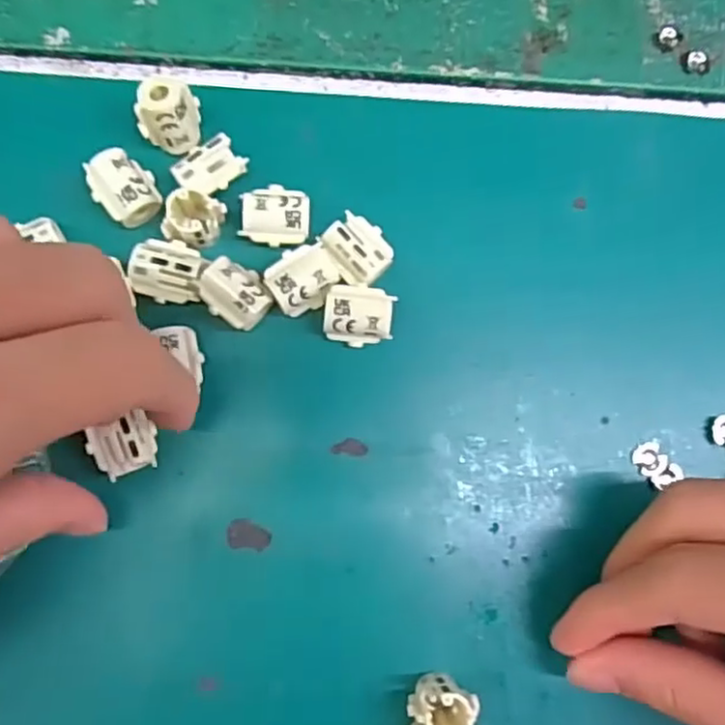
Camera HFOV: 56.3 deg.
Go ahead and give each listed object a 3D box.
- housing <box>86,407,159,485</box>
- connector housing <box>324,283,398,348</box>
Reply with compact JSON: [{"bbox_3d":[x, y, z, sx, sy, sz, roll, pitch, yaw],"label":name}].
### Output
[{"bbox_3d":[-0.073,0.026,0.209,0.019,0.010,0.016,-16,84,-7],"label":"housing"},{"bbox_3d":[-0.001,-0.015,0.221,0.022,0.010,0.018,4,82,-4],"label":"connector housing"}]

